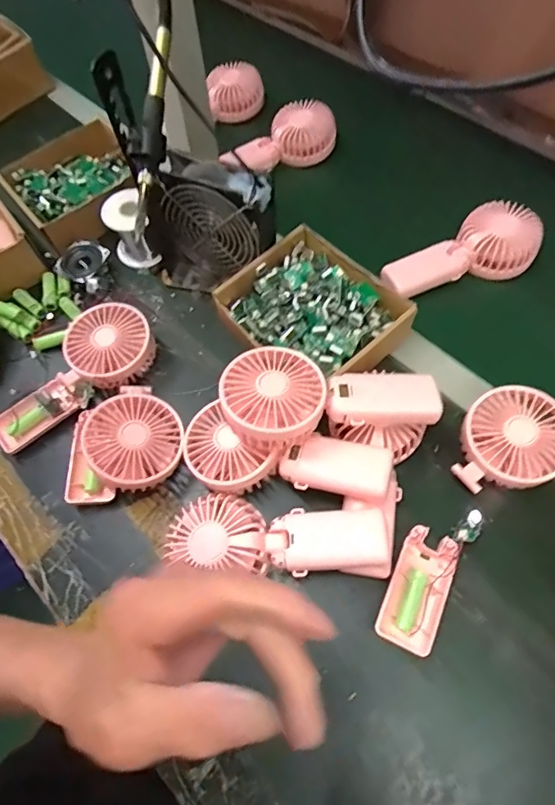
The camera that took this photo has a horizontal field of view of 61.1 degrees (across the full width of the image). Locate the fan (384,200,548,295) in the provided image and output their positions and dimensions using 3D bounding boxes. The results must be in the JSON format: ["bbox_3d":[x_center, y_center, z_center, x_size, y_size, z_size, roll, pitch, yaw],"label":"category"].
[{"bbox_3d":[0.212,-0.167,0.533,0.169,0.050,0.087,-31,66,-12],"label":"fan"}]

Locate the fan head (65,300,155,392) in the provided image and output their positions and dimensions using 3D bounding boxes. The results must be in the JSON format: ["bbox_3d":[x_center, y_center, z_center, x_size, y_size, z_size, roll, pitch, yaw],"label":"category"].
[{"bbox_3d":[-0.178,-0.062,0.499,0.084,0.038,0.083,-1,63,3],"label":"fan head"}]

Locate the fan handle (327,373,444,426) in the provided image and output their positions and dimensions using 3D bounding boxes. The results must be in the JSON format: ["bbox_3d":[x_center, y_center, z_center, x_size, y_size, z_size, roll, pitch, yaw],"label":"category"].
[{"bbox_3d":[0.092,0.000,0.414,0.095,0.033,0.042,-5,63,1],"label":"fan handle"}]

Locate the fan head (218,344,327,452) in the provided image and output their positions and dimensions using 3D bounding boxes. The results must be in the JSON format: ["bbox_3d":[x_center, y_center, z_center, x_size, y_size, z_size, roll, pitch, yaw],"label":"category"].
[{"bbox_3d":[-0.004,-0.003,0.412,0.086,0.052,0.086,-1,63,3],"label":"fan head"}]

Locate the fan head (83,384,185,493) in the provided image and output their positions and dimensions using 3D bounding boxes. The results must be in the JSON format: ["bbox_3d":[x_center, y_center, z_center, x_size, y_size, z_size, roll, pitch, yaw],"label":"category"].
[{"bbox_3d":[-0.135,0.037,0.442,0.093,0.040,0.093,7,64,-14],"label":"fan head"}]

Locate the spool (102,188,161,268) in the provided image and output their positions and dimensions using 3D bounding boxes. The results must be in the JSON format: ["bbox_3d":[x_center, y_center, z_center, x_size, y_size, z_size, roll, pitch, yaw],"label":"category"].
[{"bbox_3d":[-0.176,-0.208,0.570,0.054,0.074,0.062,-21,64,-8],"label":"spool"}]

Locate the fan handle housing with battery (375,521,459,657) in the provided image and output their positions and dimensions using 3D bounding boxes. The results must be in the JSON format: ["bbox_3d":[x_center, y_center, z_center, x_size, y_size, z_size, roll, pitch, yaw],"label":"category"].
[{"bbox_3d":[0.118,0.158,0.399,0.045,0.020,0.096,22,66,14],"label":"fan handle housing with battery"}]

